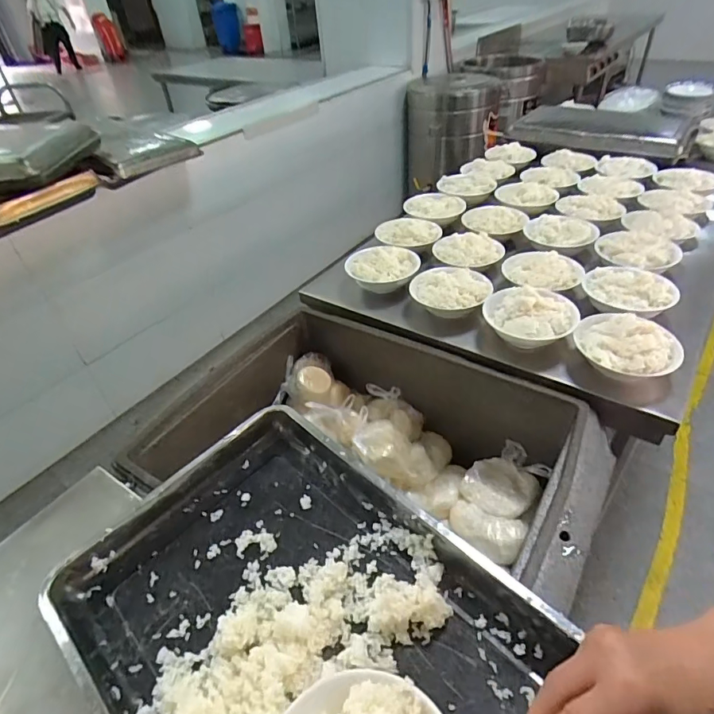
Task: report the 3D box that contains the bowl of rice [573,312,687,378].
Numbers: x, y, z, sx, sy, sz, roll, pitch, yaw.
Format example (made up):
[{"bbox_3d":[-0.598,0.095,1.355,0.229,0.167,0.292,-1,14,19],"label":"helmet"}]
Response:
[{"bbox_3d":[0.469,-0.012,0.819,0.150,0.068,0.142,-3,40,3],"label":"bowl of rice"}]

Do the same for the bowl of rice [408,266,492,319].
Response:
[{"bbox_3d":[0.203,-0.134,1.007,0.161,0.074,0.156,-3,40,3],"label":"bowl of rice"}]

